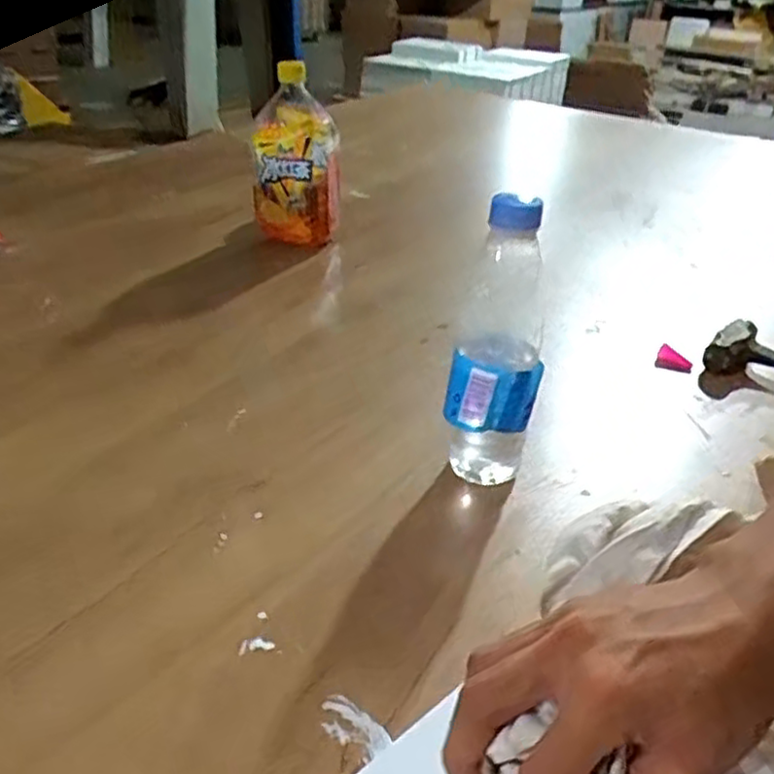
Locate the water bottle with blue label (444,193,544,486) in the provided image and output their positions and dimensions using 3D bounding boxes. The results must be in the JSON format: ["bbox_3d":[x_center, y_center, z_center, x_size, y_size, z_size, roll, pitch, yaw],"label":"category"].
[{"bbox_3d":[0.074,-0.022,0.465,0.055,0.203,0.064,10,33,9],"label":"water bottle with blue label"}]

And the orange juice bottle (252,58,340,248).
[{"bbox_3d":[-0.106,-0.271,0.828,0.089,0.204,0.091,4,32,1],"label":"orange juice bottle"}]

